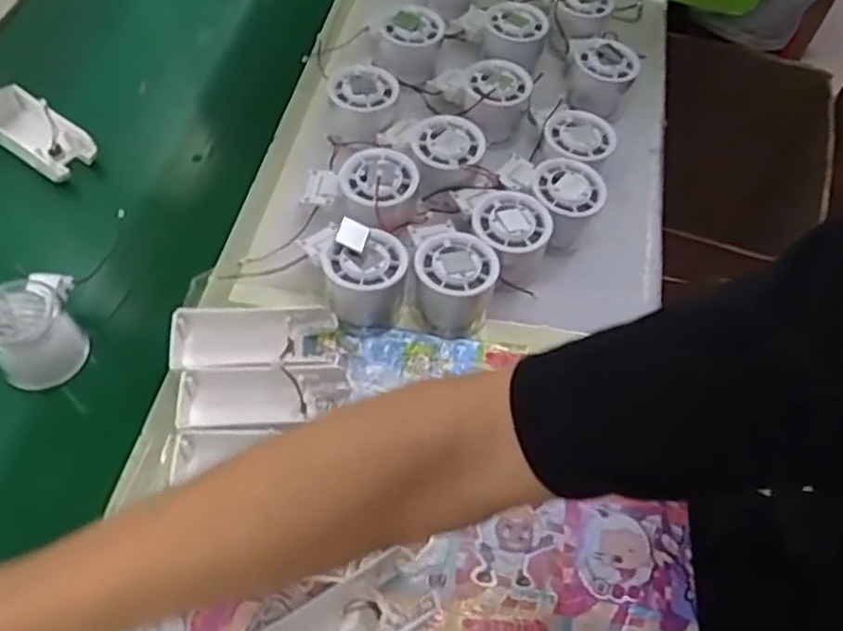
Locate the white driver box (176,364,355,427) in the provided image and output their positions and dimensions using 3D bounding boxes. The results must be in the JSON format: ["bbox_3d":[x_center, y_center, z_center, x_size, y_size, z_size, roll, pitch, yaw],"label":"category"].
[{"bbox_3d":[-0.103,0.052,0.474,0.105,0.030,0.034,-5,57,-7],"label":"white driver box"}]

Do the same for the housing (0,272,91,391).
[{"bbox_3d":[-0.268,0.009,0.503,0.067,0.058,0.055,-37,66,-24],"label":"housing"}]

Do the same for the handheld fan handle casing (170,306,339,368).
[{"bbox_3d":[-0.115,0.018,0.496,0.110,0.030,0.047,1,57,-4],"label":"handheld fan handle casing"}]

